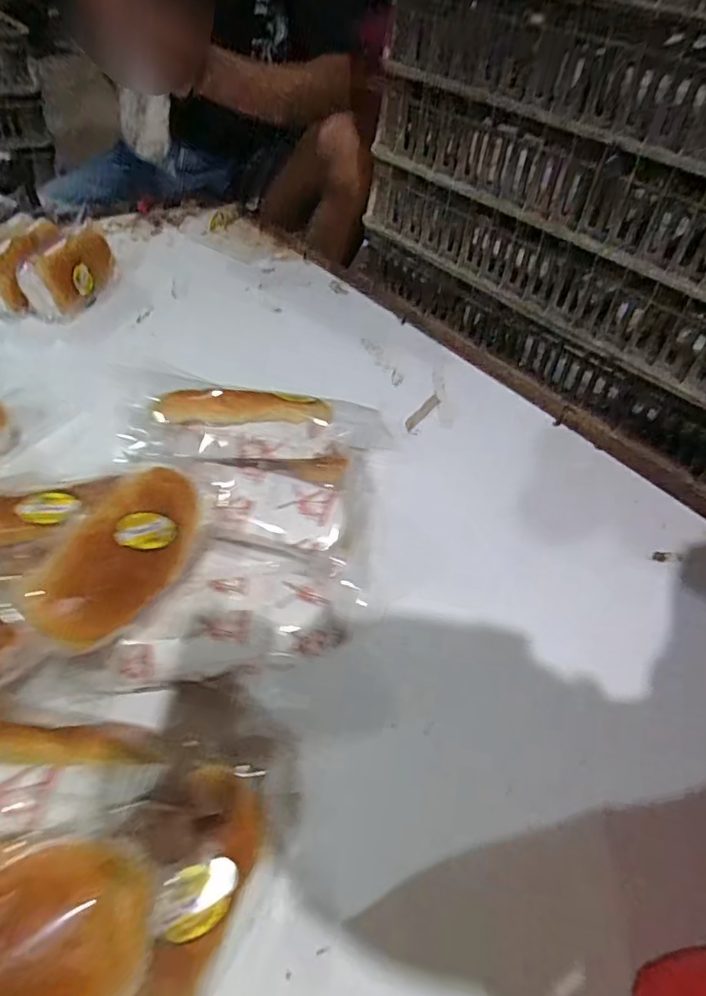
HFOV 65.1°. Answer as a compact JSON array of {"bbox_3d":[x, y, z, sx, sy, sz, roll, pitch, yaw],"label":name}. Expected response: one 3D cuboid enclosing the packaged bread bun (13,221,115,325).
[{"bbox_3d":[-0.331,-0.270,0.656,0.063,0.066,0.139,13,47,5],"label":"packaged bread bun"}]

